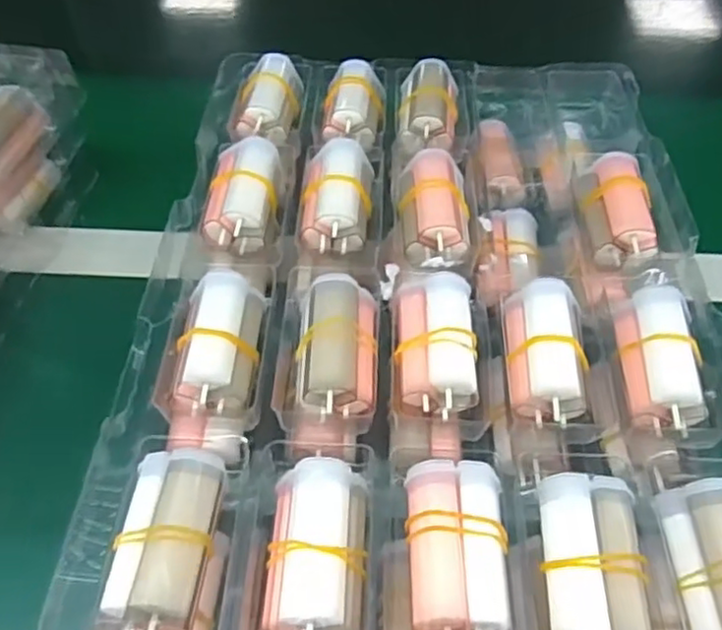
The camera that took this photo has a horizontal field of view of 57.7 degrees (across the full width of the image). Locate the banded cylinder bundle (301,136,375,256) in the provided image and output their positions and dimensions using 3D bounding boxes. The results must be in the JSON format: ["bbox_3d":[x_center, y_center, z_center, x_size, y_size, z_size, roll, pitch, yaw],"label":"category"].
[{"bbox_3d":[-0.013,-0.066,0.358,0.036,0.027,0.061,2,53,1],"label":"banded cylinder bundle"}]

